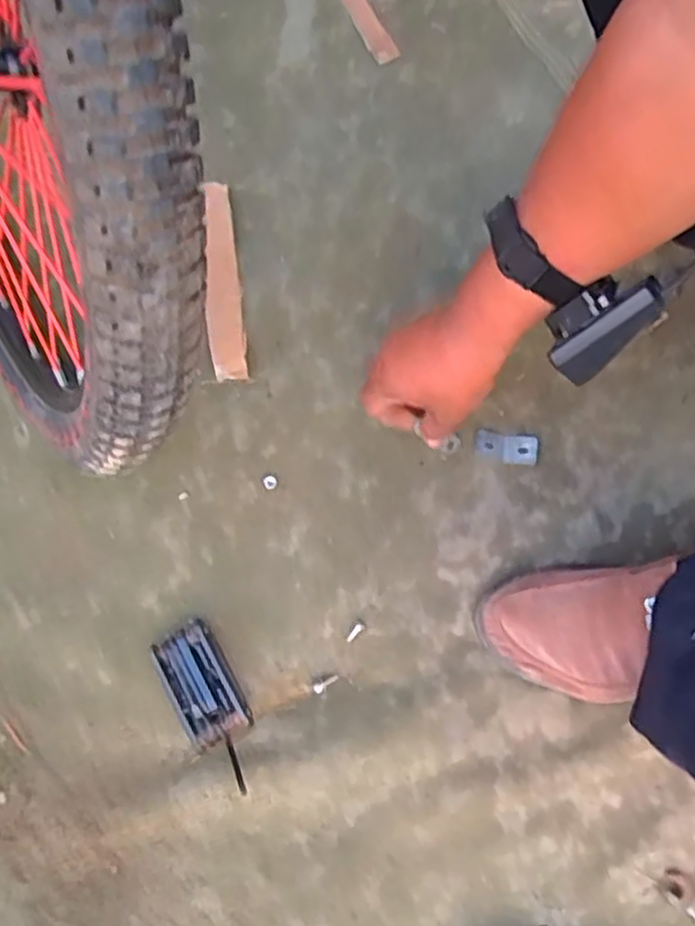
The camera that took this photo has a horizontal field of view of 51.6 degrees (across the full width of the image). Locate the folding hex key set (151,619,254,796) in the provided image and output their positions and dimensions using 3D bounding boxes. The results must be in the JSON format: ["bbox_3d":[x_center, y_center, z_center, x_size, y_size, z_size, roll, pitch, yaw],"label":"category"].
[{"bbox_3d":[-0.102,0.178,0.533,0.047,0.027,0.117,-27,72,-11],"label":"folding hex key set"}]

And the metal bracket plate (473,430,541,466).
[{"bbox_3d":[0.137,-0.013,0.617,0.054,0.008,0.026,10,69,2],"label":"metal bracket plate"}]

